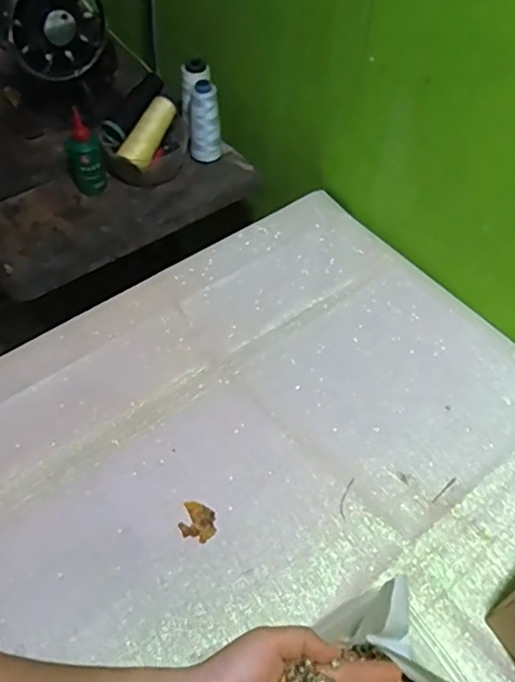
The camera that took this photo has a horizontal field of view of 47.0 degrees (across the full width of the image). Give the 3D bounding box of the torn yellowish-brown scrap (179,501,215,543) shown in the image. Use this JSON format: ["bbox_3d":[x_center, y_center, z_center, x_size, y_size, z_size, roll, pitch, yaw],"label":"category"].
[{"bbox_3d":[-0.056,0.171,0.560,0.035,0.004,0.034,11,54,8],"label":"torn yellowish-brown scrap"}]

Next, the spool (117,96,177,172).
[{"bbox_3d":[-0.150,-0.291,0.826,0.038,0.034,0.116,23,76,16],"label":"spool"}]

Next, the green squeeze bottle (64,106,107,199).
[{"bbox_3d":[-0.234,-0.254,0.792,0.046,0.127,0.035,-16,55,-12],"label":"green squeeze bottle"}]

